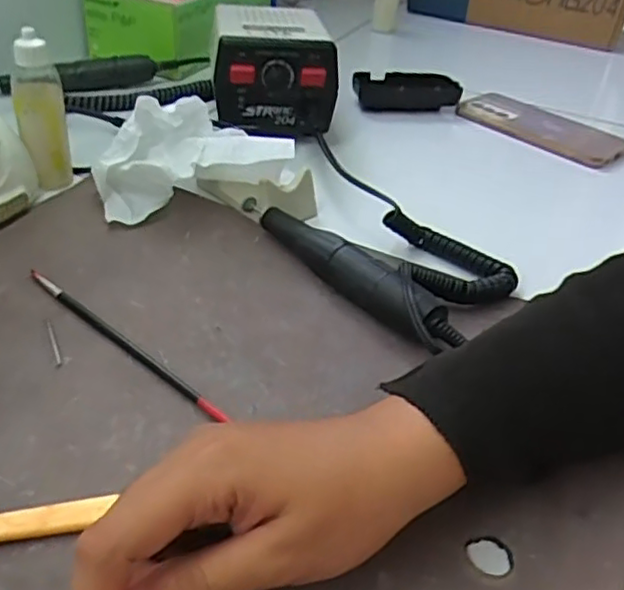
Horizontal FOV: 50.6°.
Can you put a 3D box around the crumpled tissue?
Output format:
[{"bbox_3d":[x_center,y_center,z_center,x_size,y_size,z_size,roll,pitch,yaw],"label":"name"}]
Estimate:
[{"bbox_3d":[-0.081,-0.093,0.454,0.133,0.066,0.077,2,37,-7],"label":"crumpled tissue"}]

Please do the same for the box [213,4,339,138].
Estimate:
[{"bbox_3d":[-0.033,-0.202,0.585,0.101,0.078,0.126,1,37,-8],"label":"box"}]

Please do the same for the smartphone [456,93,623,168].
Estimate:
[{"bbox_3d":[0.232,-0.170,0.669,0.162,0.016,0.078,34,44,31],"label":"smartphone"}]

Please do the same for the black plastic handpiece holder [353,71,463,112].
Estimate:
[{"bbox_3d":[0.097,-0.213,0.689,0.111,0.023,0.057,-2,38,-12],"label":"black plastic handpiece holder"}]

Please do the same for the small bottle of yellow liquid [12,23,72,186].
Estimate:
[{"bbox_3d":[-0.185,-0.124,0.452,0.031,0.100,0.026,-7,39,-18],"label":"small bottle of yellow liquid"}]

